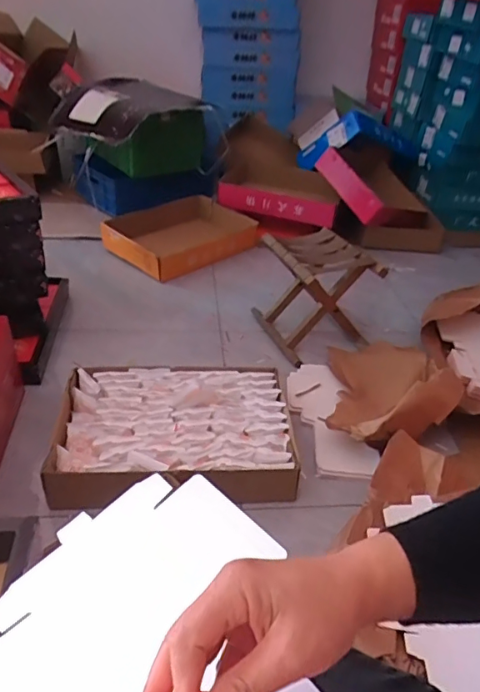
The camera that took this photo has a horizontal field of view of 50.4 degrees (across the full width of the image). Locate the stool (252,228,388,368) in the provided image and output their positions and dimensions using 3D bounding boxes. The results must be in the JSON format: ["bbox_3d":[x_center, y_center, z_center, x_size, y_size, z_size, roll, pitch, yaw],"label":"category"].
[{"bbox_3d":[0.203,-0.149,1.397,0.235,0.258,0.281,-9,37,-19],"label":"stool"}]

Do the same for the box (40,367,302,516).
[{"bbox_3d":[-0.133,0.176,1.052,0.467,0.100,0.327,-2,35,-10],"label":"box"}]

